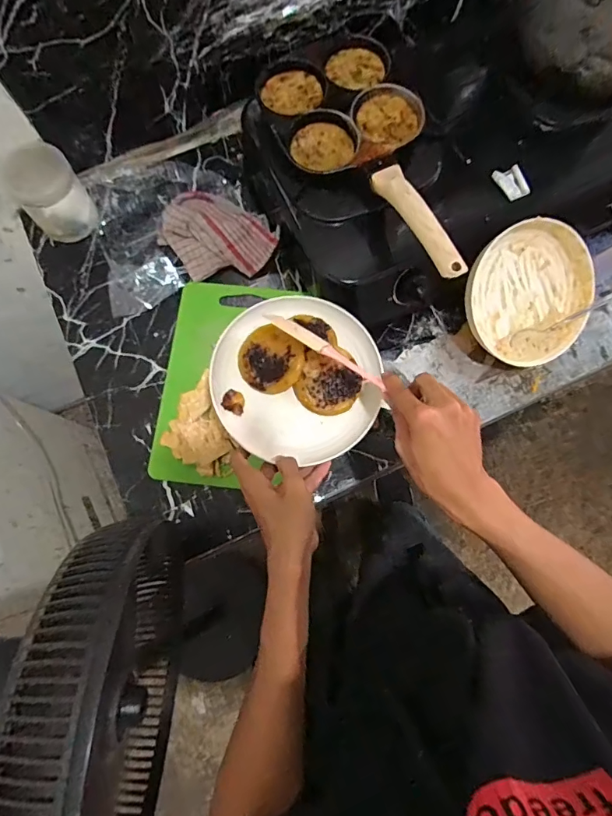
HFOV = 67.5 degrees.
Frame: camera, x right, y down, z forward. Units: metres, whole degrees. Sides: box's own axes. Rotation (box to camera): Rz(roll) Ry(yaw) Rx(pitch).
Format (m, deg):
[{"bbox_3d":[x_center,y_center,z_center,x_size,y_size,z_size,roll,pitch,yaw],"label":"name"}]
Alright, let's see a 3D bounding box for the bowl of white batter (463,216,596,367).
[{"bbox_3d":[0.302,-0.152,0.628,0.185,0.049,0.185,-4,106,-14],"label":"bowl of white batter"}]

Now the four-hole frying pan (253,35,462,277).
[{"bbox_3d":[0.086,-0.303,0.544,0.173,0.039,0.358,-26,78,-7],"label":"four-hole frying pan"}]

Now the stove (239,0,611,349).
[{"bbox_3d":[0.216,-0.372,0.659,0.539,0.157,0.399,-27,78,-7],"label":"stove"}]

